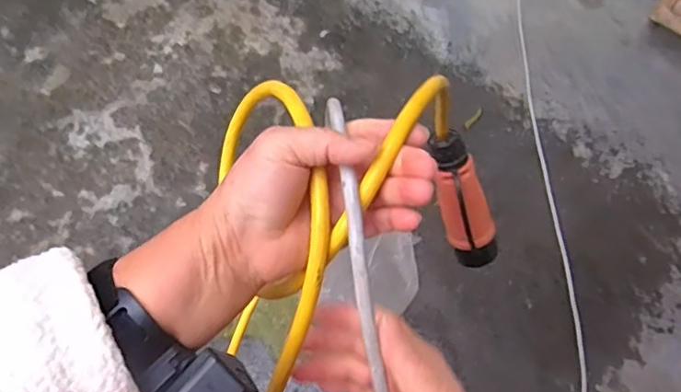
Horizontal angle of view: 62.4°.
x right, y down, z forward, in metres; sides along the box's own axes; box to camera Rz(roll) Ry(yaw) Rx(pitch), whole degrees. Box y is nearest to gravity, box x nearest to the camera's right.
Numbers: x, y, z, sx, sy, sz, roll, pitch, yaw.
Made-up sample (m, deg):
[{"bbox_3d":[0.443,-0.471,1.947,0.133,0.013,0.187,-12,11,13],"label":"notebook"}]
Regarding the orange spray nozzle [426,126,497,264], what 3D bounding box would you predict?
[{"bbox_3d":[0.116,0.008,0.530,0.043,0.146,0.045,-15,33,10],"label":"orange spray nozzle"}]

